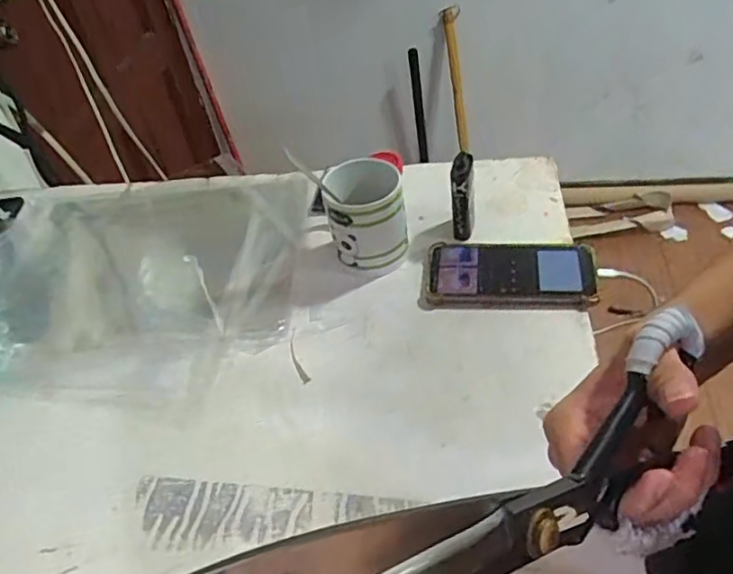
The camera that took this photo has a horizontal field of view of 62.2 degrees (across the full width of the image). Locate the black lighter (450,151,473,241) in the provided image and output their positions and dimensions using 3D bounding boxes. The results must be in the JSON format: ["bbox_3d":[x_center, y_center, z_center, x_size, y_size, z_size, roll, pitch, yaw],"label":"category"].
[{"bbox_3d":[0.100,-0.095,0.641,0.021,0.093,0.027,-1,45,10],"label":"black lighter"}]

